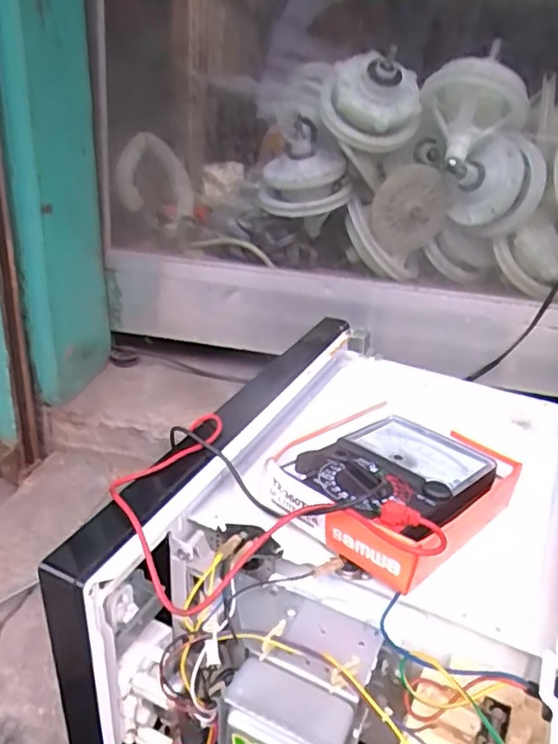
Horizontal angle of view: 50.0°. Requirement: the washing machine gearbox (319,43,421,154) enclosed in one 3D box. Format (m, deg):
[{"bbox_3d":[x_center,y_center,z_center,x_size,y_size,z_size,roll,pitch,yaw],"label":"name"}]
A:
[{"bbox_3d":[0.120,-0.355,0.794,0.135,0.111,0.103,6,26,5],"label":"washing machine gearbox"}]

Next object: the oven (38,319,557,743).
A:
[{"bbox_3d":[0.083,0.173,0.506,0.291,0.272,0.419,19,30,27],"label":"oven"}]

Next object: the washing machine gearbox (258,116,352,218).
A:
[{"bbox_3d":[0.039,-0.301,0.892,0.133,0.118,0.108,4,26,1],"label":"washing machine gearbox"}]

